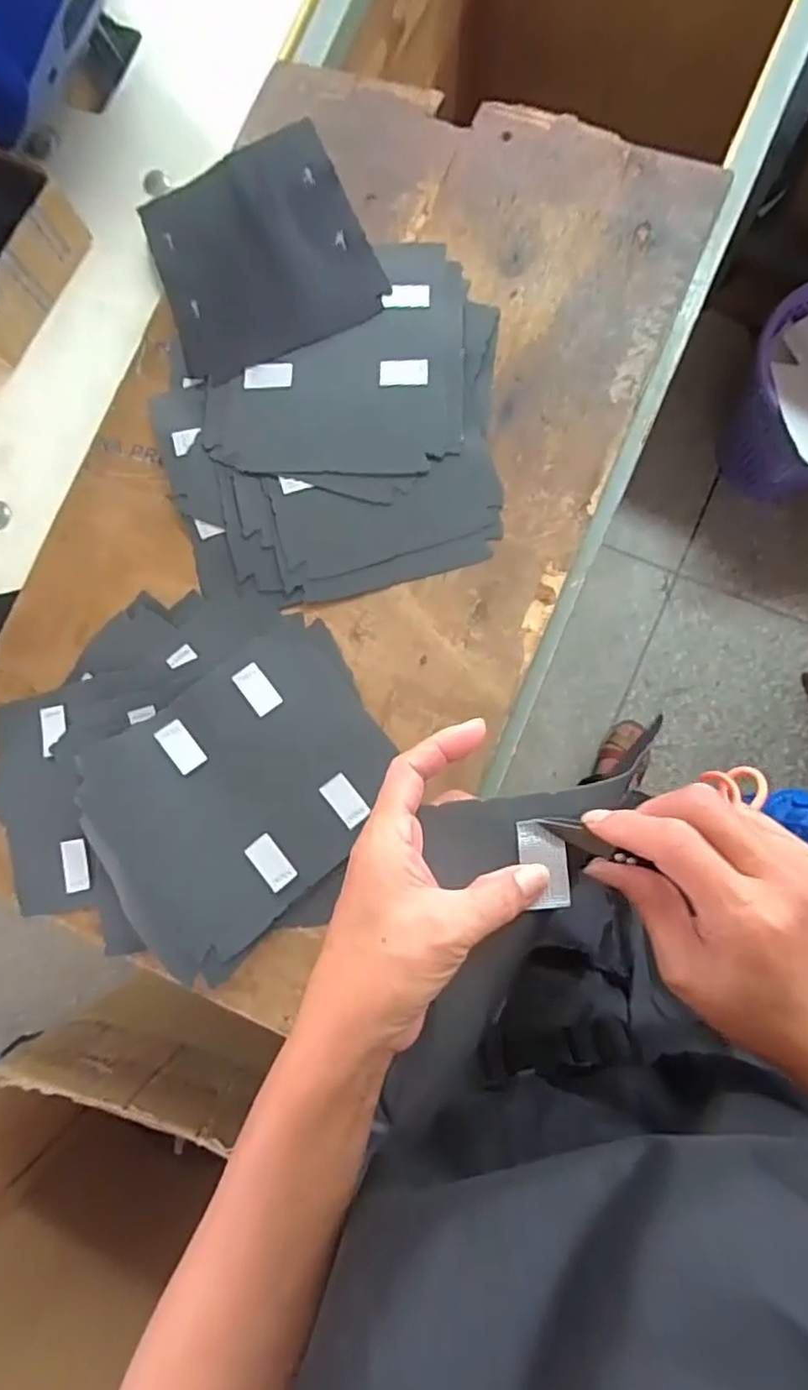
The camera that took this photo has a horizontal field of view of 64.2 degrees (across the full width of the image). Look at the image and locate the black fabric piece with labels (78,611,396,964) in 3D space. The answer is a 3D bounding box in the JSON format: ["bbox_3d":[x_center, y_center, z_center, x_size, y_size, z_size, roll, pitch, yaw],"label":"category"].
[{"bbox_3d":[-0.109,0.064,0.454,0.208,0.010,0.164,-37,86,-11],"label":"black fabric piece with labels"}]

